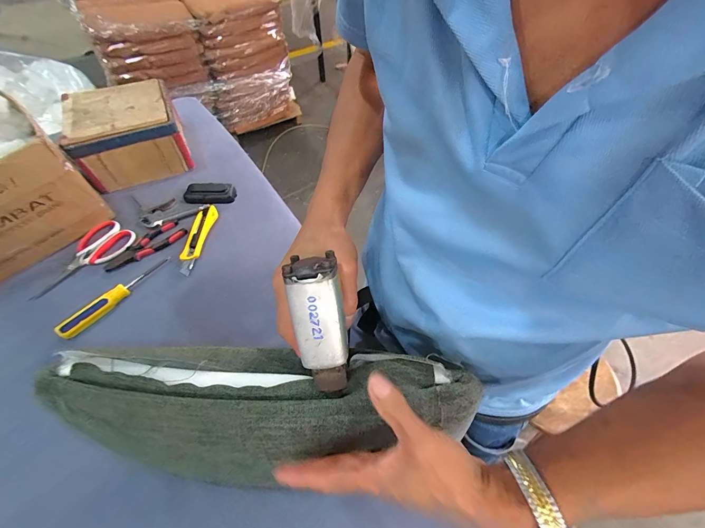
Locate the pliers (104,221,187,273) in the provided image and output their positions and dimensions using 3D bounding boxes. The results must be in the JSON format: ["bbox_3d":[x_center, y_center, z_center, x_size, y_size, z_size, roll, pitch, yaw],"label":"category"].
[{"bbox_3d":[-0.417,-0.036,0.639,0.154,0.009,0.057,-32,60,-17],"label":"pliers"}]

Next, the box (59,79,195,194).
[{"bbox_3d":[-0.515,-0.297,0.743,0.208,0.147,0.232,-27,58,-14],"label":"box"}]

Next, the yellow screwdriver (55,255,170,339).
[{"bbox_3d":[-0.423,0.053,0.567,0.026,0.024,0.197,32,63,22],"label":"yellow screwdriver"}]

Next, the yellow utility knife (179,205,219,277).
[{"bbox_3d":[-0.320,-0.054,0.649,0.040,0.015,0.169,6,56,7],"label":"yellow utility knife"}]

